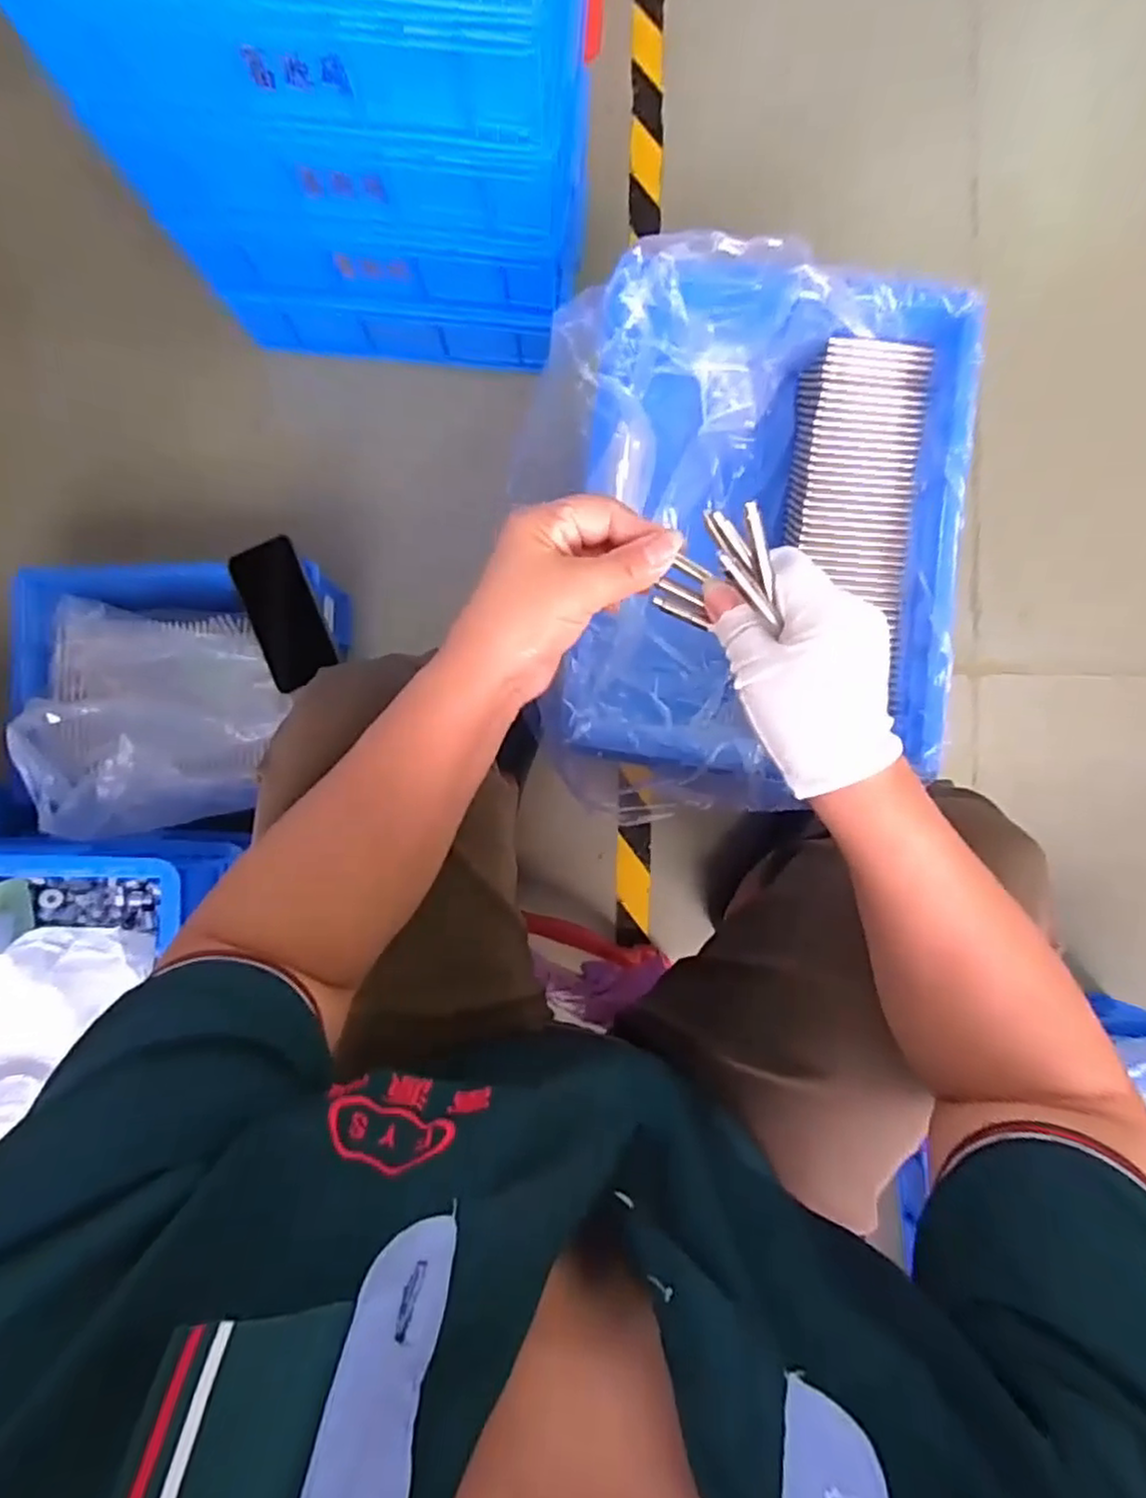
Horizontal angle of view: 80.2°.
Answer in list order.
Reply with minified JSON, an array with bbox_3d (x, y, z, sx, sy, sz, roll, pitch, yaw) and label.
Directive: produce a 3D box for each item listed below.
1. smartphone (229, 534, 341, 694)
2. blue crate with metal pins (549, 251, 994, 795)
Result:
[{"bbox_3d":[-0.310,-0.145,0.732,0.071,0.010,0.152,-21,96,-10],"label":"smartphone"},{"bbox_3d":[0.160,-0.195,0.601,0.326,0.119,0.402,7,88,0],"label":"blue crate with metal pins"}]

